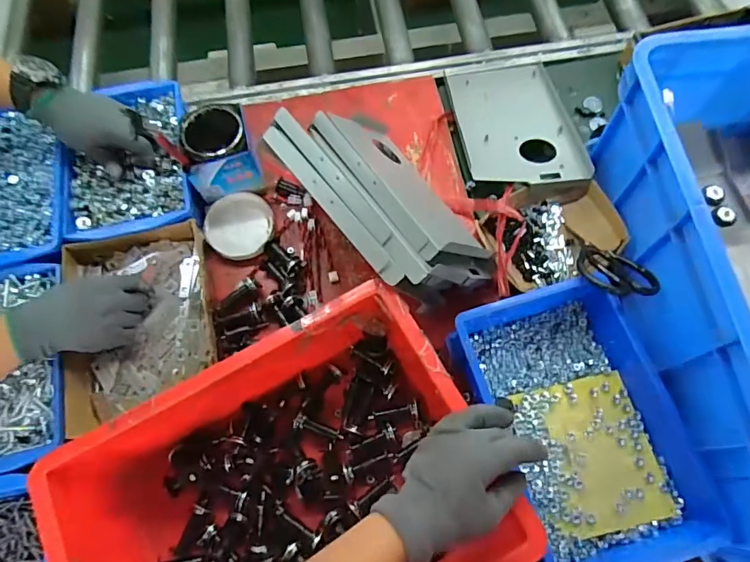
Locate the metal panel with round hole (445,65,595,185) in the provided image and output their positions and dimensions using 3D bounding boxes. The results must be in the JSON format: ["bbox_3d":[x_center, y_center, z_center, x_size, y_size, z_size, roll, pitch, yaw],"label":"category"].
[{"bbox_3d":[0.213,-0.250,0.723,0.168,0.046,0.258,-5,68,0],"label":"metal panel with round hole"}]

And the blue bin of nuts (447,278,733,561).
[{"bbox_3d":[0.232,0.162,0.536,0.201,0.076,0.307,-18,69,-5],"label":"blue bin of nuts"}]

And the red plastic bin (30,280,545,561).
[{"bbox_3d":[-0.090,0.231,0.500,0.399,0.146,0.300,-27,70,-8],"label":"red plastic bin"}]

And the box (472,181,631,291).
[{"bbox_3d":[0.248,-0.061,0.653,0.179,0.051,0.112,-16,69,-4],"label":"box"}]

